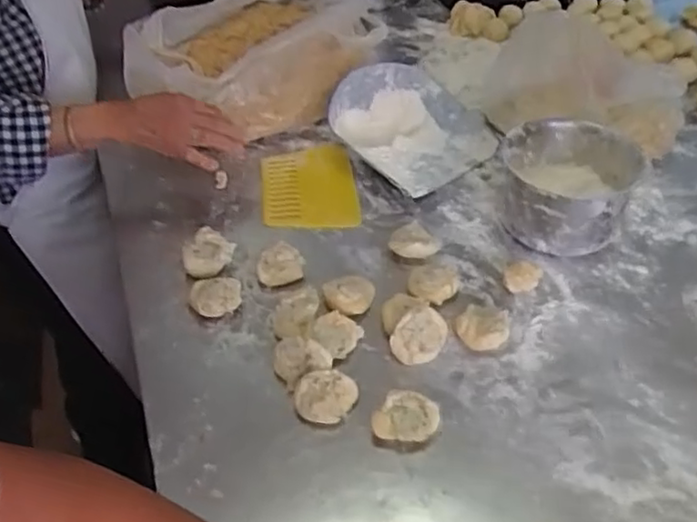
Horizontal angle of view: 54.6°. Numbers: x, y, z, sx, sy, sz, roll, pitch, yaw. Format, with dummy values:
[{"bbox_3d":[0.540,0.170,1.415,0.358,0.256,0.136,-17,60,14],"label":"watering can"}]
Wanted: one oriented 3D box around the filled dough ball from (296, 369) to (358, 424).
[{"bbox_3d":[-0.020,0.125,0.613,0.056,0.032,0.042,-4,43,-2],"label":"filled dough ball"}]

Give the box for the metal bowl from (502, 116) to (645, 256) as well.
[{"bbox_3d":[0.256,-0.085,0.787,0.143,0.090,0.148,-1,42,1],"label":"metal bowl"}]

